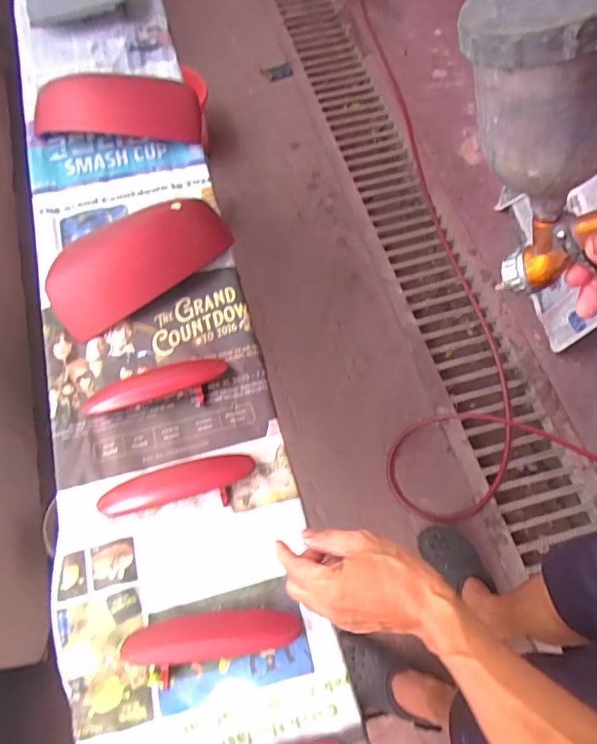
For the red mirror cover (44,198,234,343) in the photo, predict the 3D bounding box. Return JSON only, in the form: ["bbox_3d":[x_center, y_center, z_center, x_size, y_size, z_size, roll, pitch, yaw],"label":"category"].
[{"bbox_3d":[-0.202,-0.146,0.657,0.238,0.057,0.102,-31,70,-18],"label":"red mirror cover"}]

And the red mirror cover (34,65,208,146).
[{"bbox_3d":[-0.270,-0.414,0.785,0.257,0.058,0.096,6,64,-2],"label":"red mirror cover"}]

